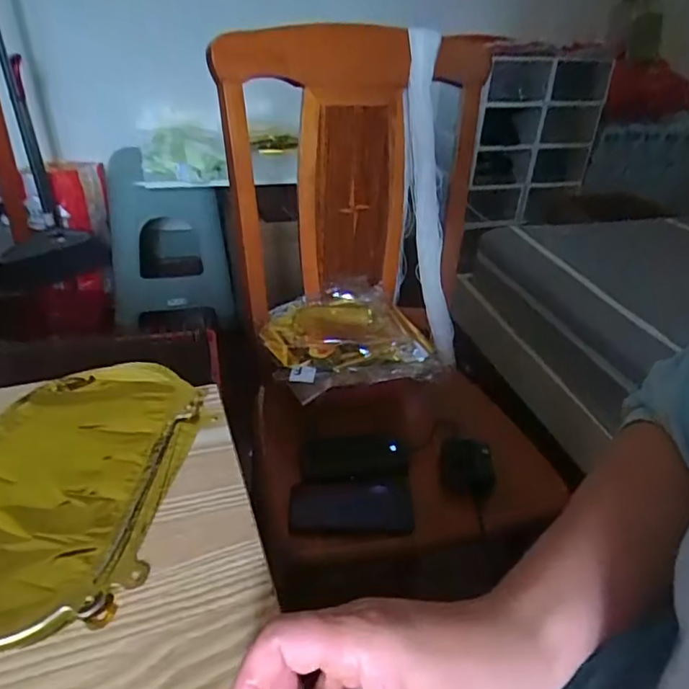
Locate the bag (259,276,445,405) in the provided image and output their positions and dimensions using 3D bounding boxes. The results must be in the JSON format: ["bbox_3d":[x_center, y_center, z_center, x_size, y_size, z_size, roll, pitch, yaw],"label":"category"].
[{"bbox_3d":[0.006,-0.023,0.936,0.266,0.059,0.227,-10,37,-20],"label":"bag"}]

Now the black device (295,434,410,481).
[{"bbox_3d":[0.014,0.162,0.838,0.158,0.023,0.071,-2,35,-10],"label":"black device"}]

